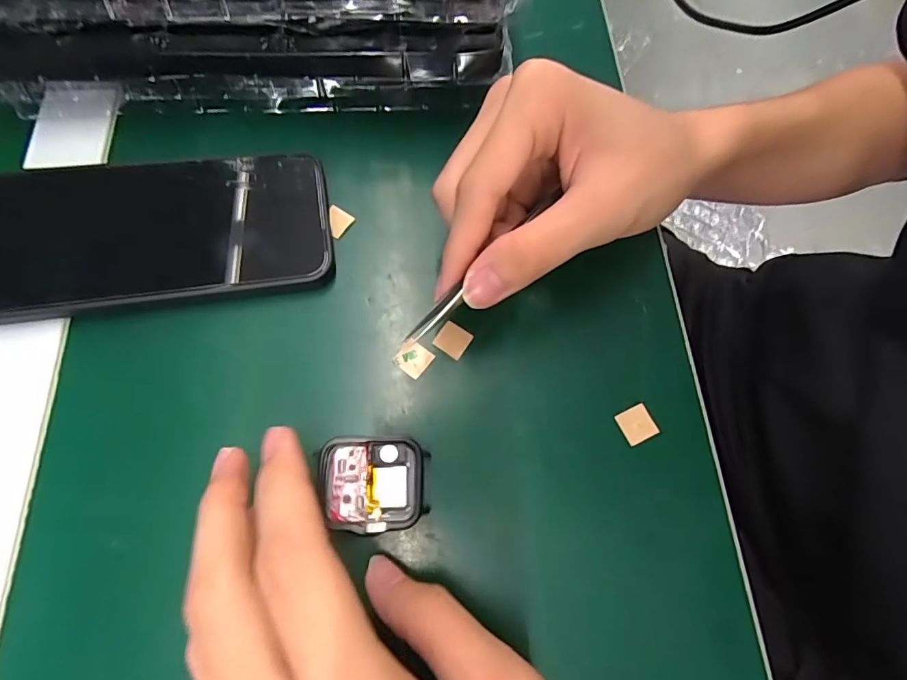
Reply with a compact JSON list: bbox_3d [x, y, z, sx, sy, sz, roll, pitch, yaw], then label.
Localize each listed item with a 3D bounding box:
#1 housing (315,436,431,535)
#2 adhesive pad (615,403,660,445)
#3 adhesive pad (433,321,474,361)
[{"bbox_3d":[-0.034,0.060,0.194,0.044,0.007,0.038,-1,71,-3],"label":"housing"},{"bbox_3d":[0.087,0.039,0.217,0.015,0.004,0.015,-24,73,-10],"label":"adhesive pad"},{"bbox_3d":[0.000,0.000,0.226,0.015,0.004,0.015,30,72,8],"label":"adhesive pad"}]

